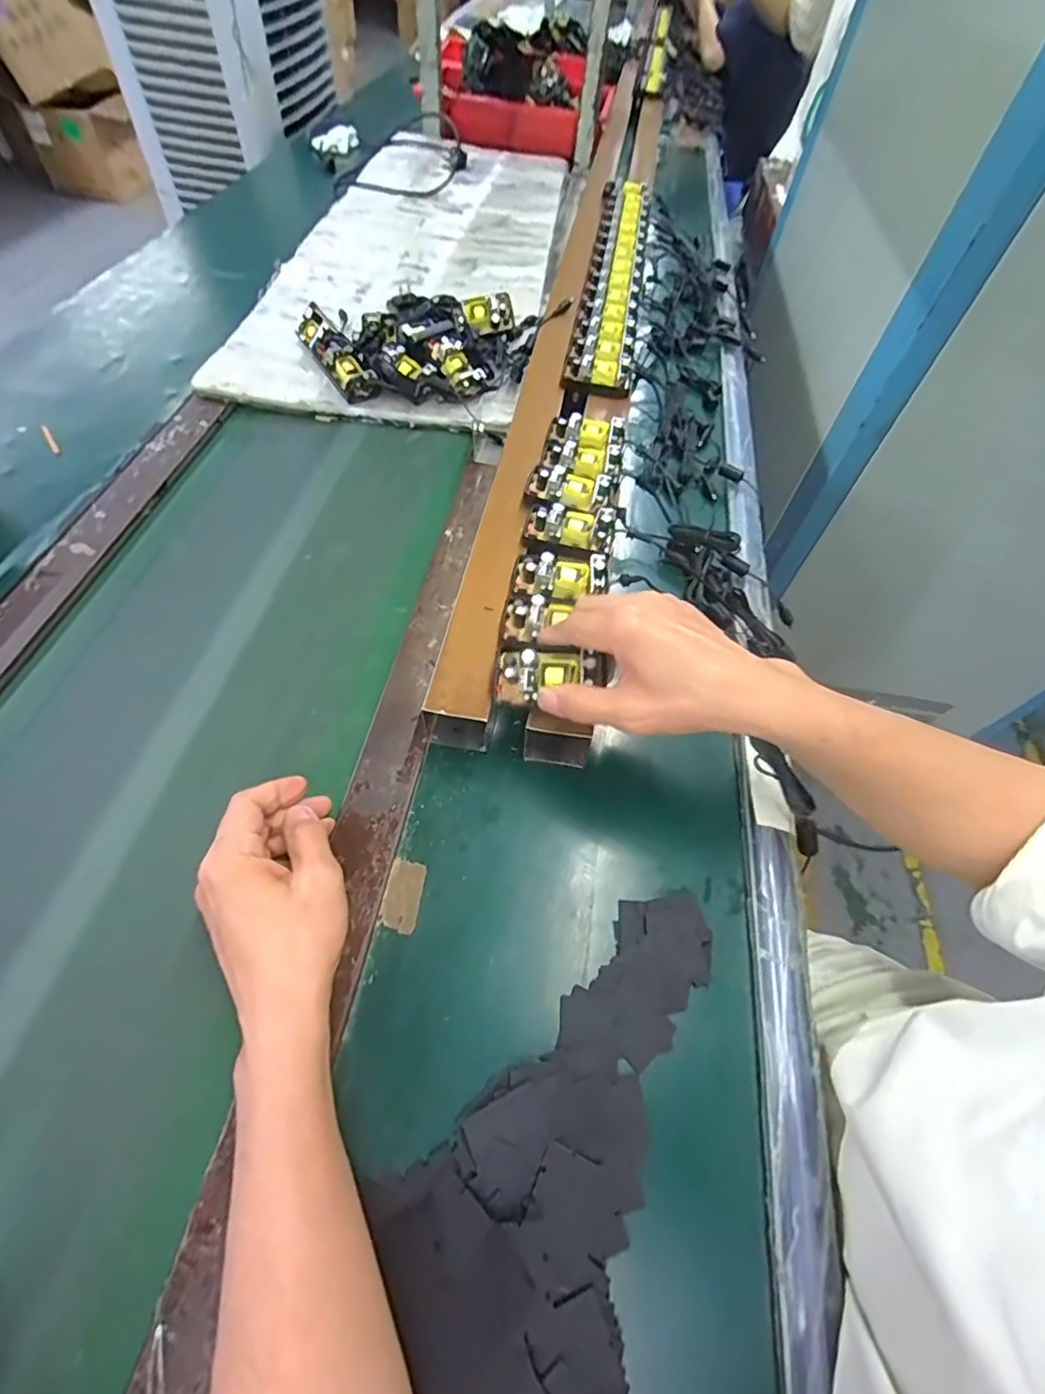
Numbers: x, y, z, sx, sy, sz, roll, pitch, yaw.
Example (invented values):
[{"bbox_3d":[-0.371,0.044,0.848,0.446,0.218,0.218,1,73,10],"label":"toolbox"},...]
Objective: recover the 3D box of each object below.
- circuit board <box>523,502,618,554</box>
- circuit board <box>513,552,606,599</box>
[{"bbox_3d":[0.042,-0.154,0.495,0.077,0.020,0.039,11,58,3],"label":"circuit board"},{"bbox_3d":[0.031,-0.101,0.461,0.074,0.019,0.041,9,58,1],"label":"circuit board"}]

